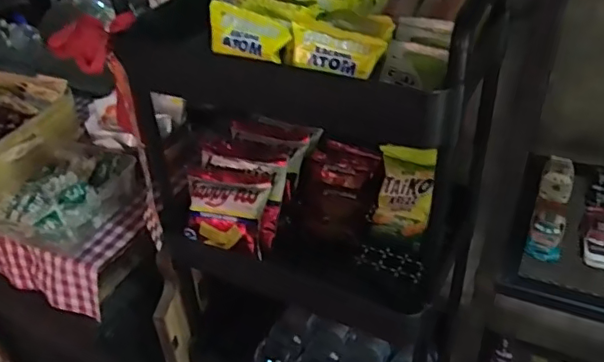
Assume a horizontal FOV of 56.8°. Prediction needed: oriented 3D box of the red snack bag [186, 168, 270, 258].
[{"bbox_3d":[-0.119,0.049,0.839,0.133,0.115,0.048,7,2,19],"label":"red snack bag"}]

